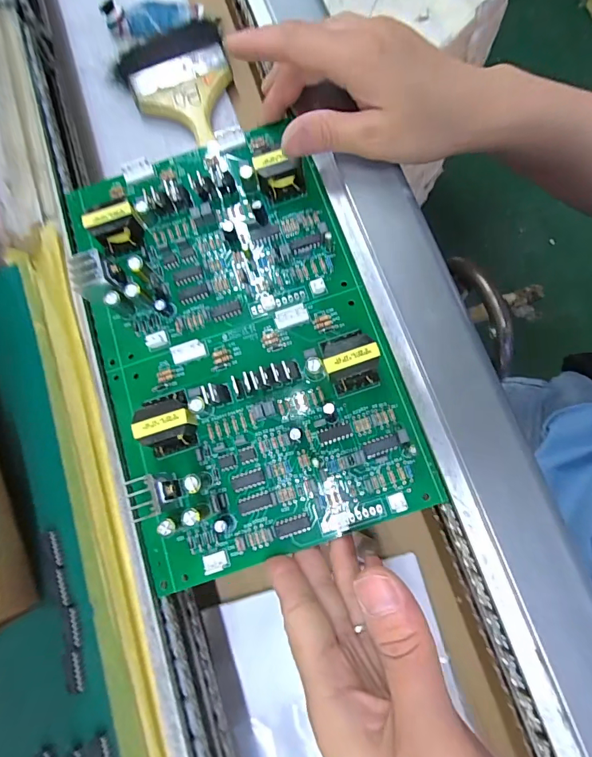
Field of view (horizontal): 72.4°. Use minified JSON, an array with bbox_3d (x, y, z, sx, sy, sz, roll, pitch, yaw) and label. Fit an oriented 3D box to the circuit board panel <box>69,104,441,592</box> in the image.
[{"bbox_3d":[-0.039,-0.031,0.237,0.157,0.028,0.256,-18,77,-3],"label":"circuit board panel"}]

